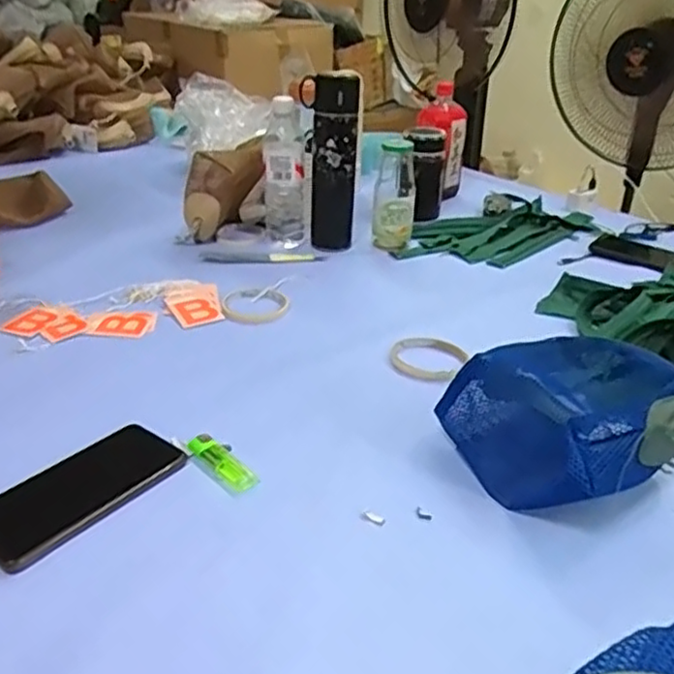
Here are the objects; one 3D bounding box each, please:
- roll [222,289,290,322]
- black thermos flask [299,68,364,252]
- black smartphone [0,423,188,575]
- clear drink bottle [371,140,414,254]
[{"bbox_3d":[-0.108,-0.046,0.887,0.086,0.011,0.096,-4,29,-8],"label":"roll"},{"bbox_3d":[-0.008,-0.270,1.047,0.082,0.261,0.055,1,29,0],"label":"black thermos flask"},{"bbox_3d":[-0.213,0.125,0.559,0.085,0.006,0.172,20,35,31],"label":"black smartphone"},{"bbox_3d":[0.092,-0.231,1.090,0.064,0.162,0.078,3,29,4],"label":"clear drink bottle"}]

